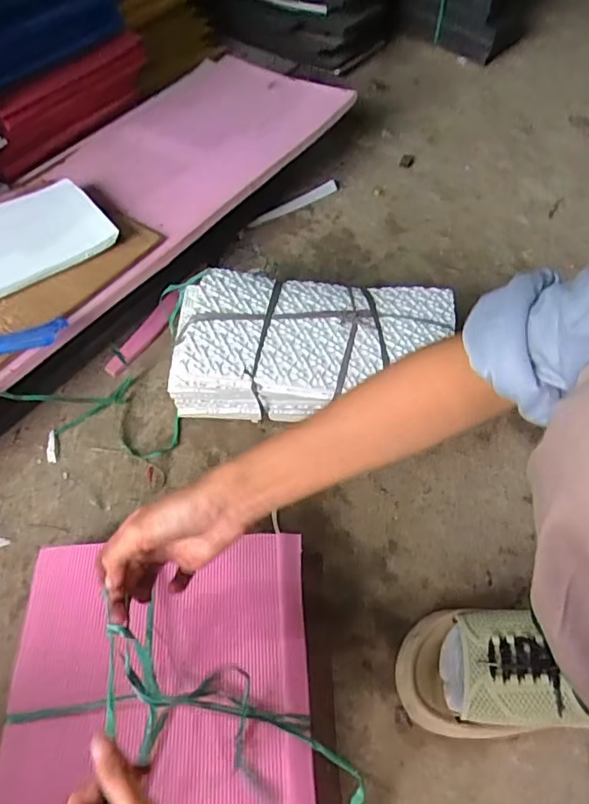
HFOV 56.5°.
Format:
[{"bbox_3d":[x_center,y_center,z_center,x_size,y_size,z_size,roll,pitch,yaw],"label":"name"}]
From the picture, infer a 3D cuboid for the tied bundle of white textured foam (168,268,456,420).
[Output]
[{"bbox_3d":[0.017,-0.050,0.641,0.303,0.120,0.143,5,55,1],"label":"tied bundle of white textured foam"}]

